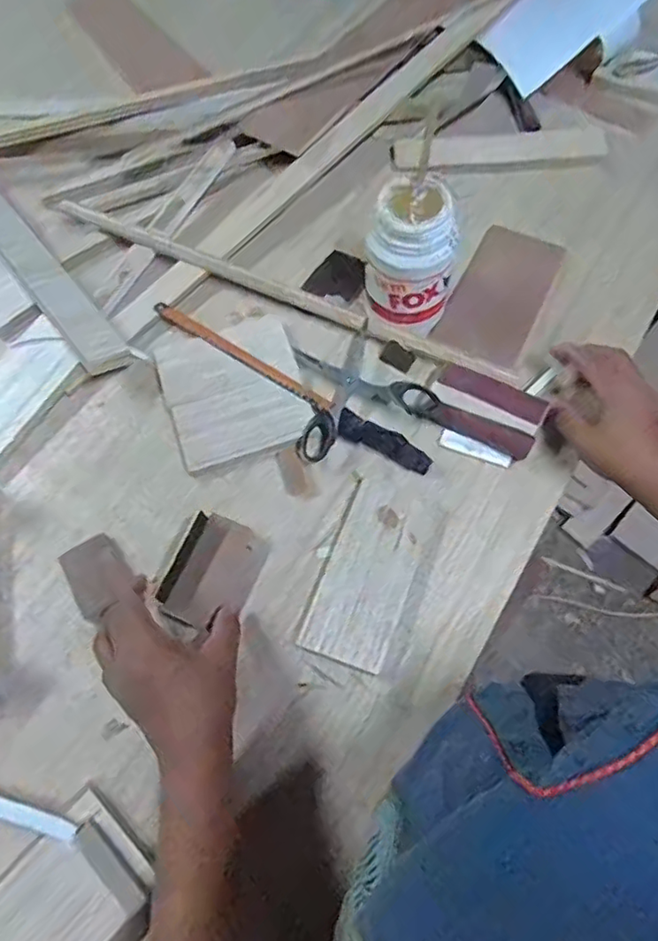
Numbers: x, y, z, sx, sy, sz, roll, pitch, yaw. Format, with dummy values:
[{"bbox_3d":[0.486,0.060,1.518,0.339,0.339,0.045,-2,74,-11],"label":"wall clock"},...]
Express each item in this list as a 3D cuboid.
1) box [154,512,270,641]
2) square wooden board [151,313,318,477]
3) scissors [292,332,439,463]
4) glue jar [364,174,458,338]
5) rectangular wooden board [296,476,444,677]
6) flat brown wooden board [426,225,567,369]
[{"bbox_3d":[-0.094,0.084,0.477,0.067,0.012,0.088,29,64,-12],"label":"box"},{"bbox_3d":[-0.090,-0.080,0.556,0.127,0.004,0.142,-18,66,-6],"label":"square wooden board"},{"bbox_3d":[0.016,-0.080,0.544,0.129,0.018,0.109,-22,66,-8],"label":"scissors"},{"bbox_3d":[0.073,-0.187,0.524,0.076,0.121,0.071,-1,65,2],"label":"glue jar"},{"bbox_3d":[0.035,0.083,0.483,0.073,0.009,0.150,19,67,11],"label":"rectangular wooden board"},{"bbox_3d":[0.176,-0.182,0.597,0.085,0.012,0.159,26,78,16],"label":"flat brown wooden board"}]

